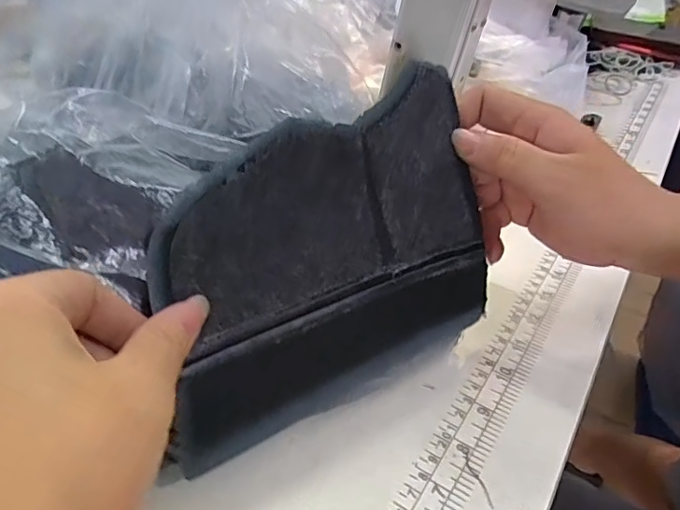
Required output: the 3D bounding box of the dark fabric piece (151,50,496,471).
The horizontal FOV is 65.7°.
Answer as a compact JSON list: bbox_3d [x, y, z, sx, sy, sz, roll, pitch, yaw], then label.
[{"bbox_3d":[-0.003,-0.003,0.231,0.163,0.129,0.011,-17,5,-28],"label":"dark fabric piece"}]

